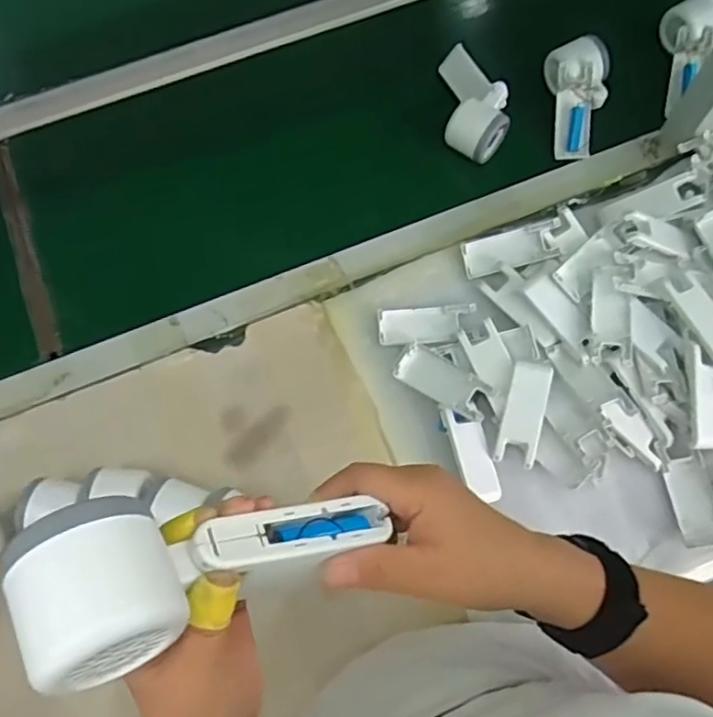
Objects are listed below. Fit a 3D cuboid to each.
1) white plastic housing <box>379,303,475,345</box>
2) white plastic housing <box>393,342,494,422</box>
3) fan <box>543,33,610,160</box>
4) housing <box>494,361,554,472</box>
[{"bbox_3d":[0.076,-0.037,0.675,0.102,0.011,0.041,-3,72,1],"label":"white plastic housing"},{"bbox_3d":[0.087,0.022,0.638,0.105,0.014,0.046,34,75,29],"label":"white plastic housing"},{"bbox_3d":[0.253,-0.300,0.723,0.065,0.031,0.131,1,101,2],"label":"fan"},{"bbox_3d":[0.168,0.053,0.628,0.040,0.021,0.104,13,91,6],"label":"housing"}]

